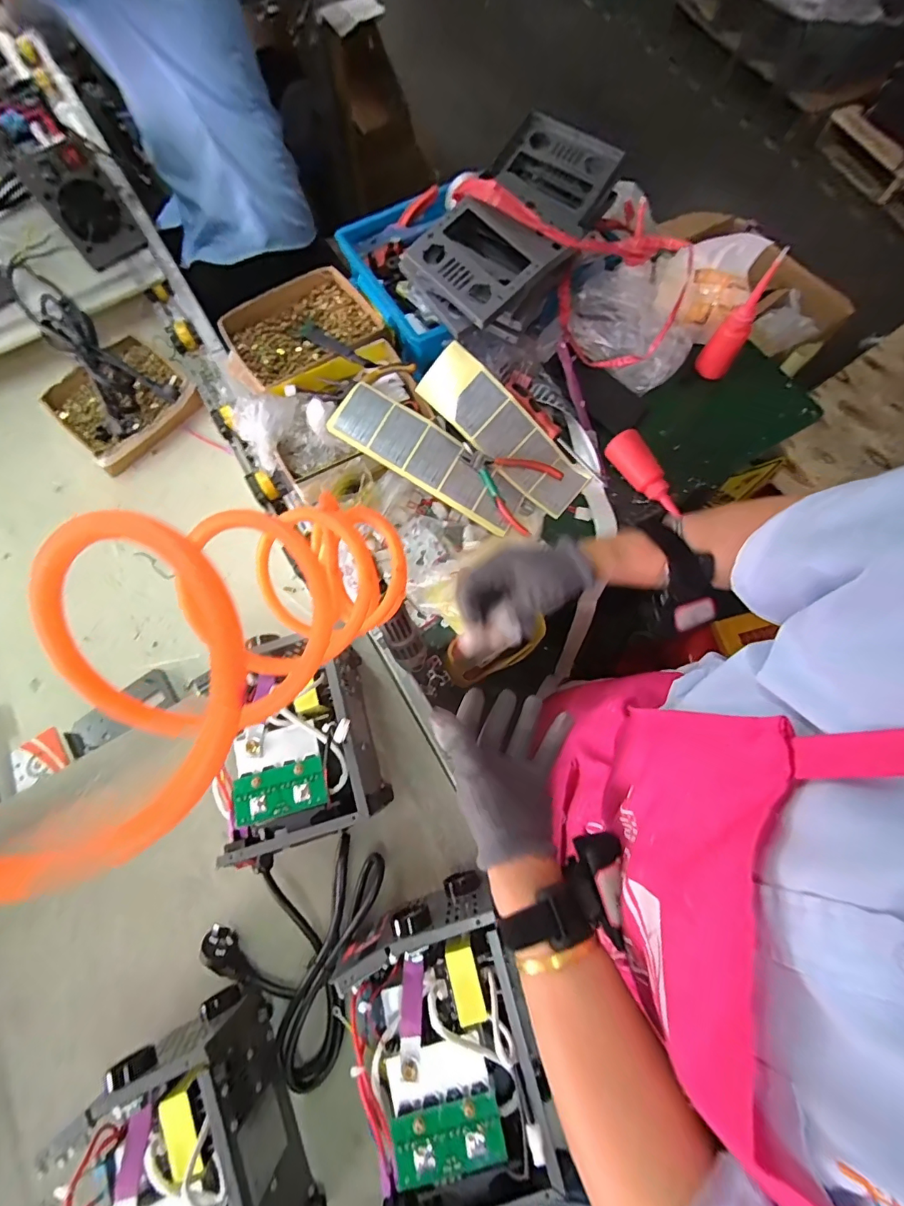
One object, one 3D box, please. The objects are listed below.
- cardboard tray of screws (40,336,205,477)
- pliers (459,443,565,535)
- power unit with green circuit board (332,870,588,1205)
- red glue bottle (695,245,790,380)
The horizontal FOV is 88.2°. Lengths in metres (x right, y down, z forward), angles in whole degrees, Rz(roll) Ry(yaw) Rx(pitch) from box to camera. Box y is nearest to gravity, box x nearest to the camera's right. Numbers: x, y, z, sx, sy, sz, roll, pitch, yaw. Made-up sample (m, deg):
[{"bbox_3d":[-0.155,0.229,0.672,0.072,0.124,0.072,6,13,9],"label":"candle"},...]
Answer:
[{"bbox_3d":[-0.572,-0.351,0.814,0.196,0.043,0.212,43,79,13],"label":"cardboard tray of screws"},{"bbox_3d":[0.074,-0.179,0.664,0.136,0.011,0.117,34,76,-5],"label":"pliers"},{"bbox_3d":[-0.010,0.406,0.447,0.160,0.122,0.214,-17,73,-4],"label":"power unit with green circuit board"},{"bbox_3d":[0.409,-0.402,0.652,0.049,0.178,0.051,34,77,11],"label":"red glue bottle"}]

